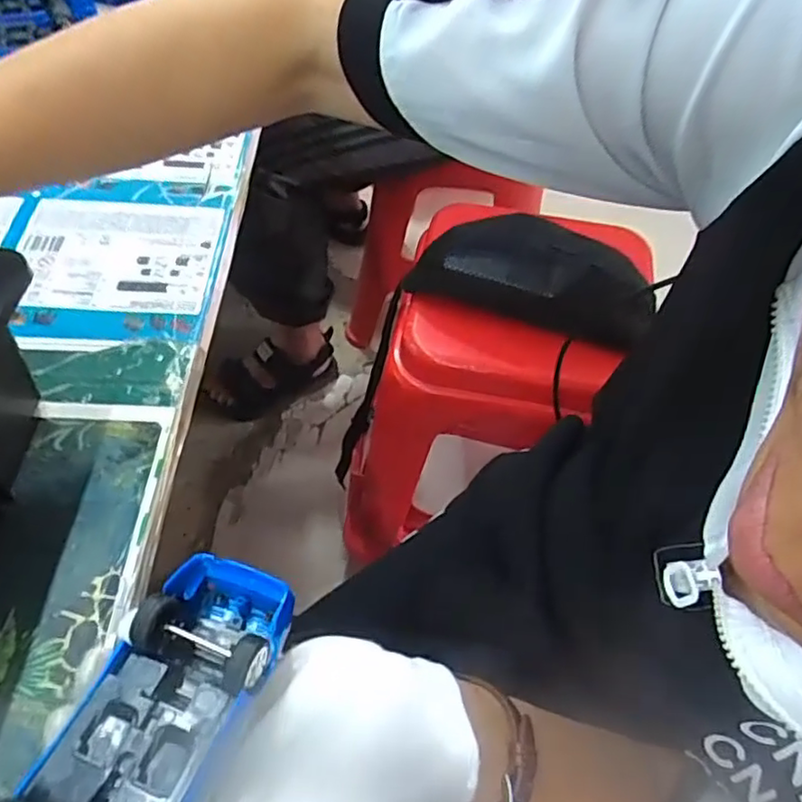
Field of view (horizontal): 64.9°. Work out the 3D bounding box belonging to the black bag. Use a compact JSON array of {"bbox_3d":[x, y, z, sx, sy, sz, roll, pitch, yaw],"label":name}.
[{"bbox_3d":[0.134,-0.135,0.667,0.254,0.071,0.093,20,55,11],"label":"black bag"}]

